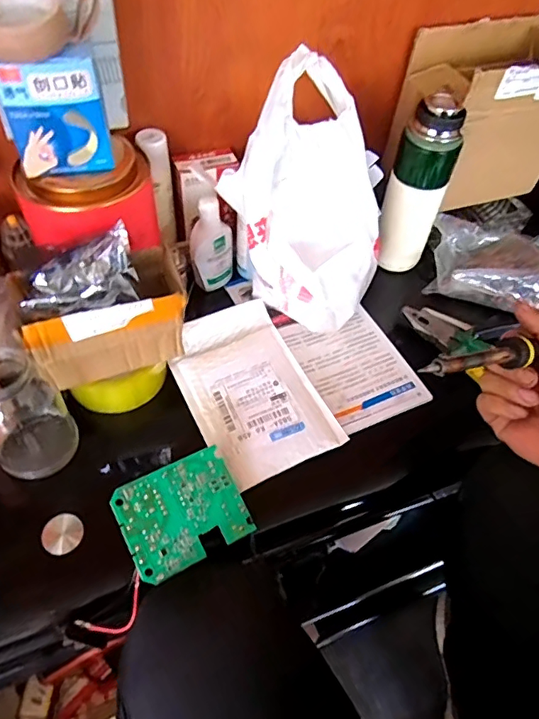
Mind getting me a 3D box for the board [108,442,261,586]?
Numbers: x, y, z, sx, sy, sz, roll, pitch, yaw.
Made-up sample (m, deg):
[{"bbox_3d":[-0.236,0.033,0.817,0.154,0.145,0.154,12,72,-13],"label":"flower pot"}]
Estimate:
[{"bbox_3d":[-0.073,0.129,0.435,0.100,0.004,0.082,-22,74,-24],"label":"board"}]

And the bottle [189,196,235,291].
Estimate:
[{"bbox_3d":[-0.067,-0.136,0.600,0.048,0.114,0.035,-2,52,-4],"label":"bottle"}]

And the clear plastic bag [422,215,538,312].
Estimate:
[{"bbox_3d":[0.306,-0.119,0.651,0.209,0.051,0.147,2,52,-1],"label":"clear plastic bag"}]

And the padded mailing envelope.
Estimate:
[{"bbox_3d":[-0.021,0.028,0.530,0.122,0.021,0.194,-21,56,-18],"label":"padded mailing envelope"}]

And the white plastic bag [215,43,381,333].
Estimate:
[{"bbox_3d":[0.044,-0.160,0.526,0.146,0.224,0.124,18,54,12],"label":"white plastic bag"}]

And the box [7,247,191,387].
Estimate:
[{"bbox_3d":[-0.154,-0.039,0.485,0.145,0.084,0.081,-19,55,-16],"label":"box"}]

